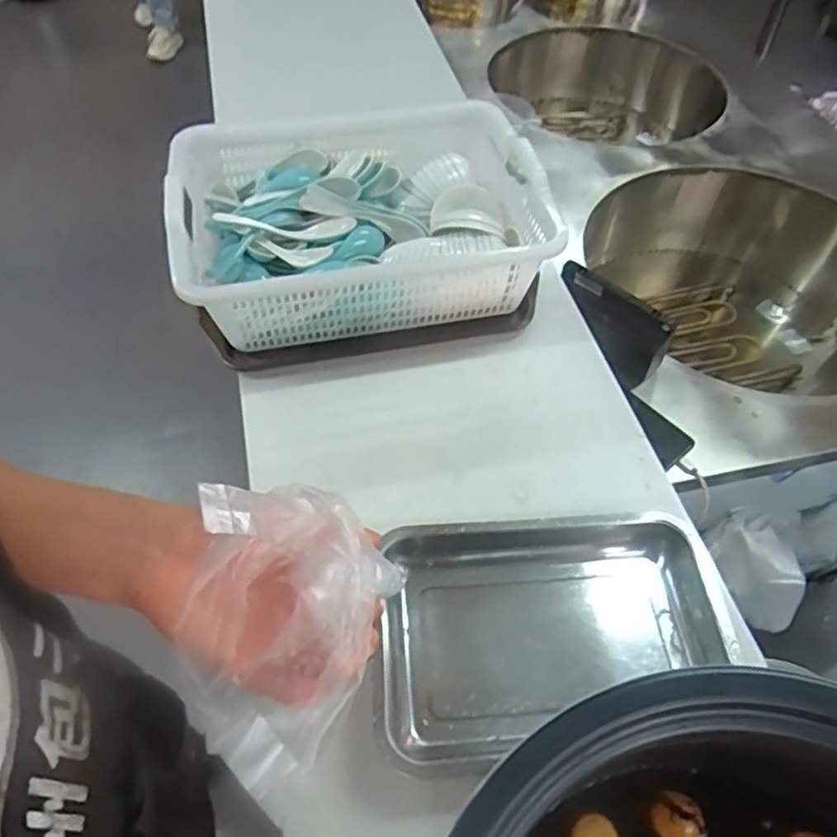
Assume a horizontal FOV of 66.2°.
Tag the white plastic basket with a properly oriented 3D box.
[{"bbox_3d":[-0.073,-0.247,0.818,0.441,0.127,0.319,-11,54,-9],"label":"white plastic basket"}]

